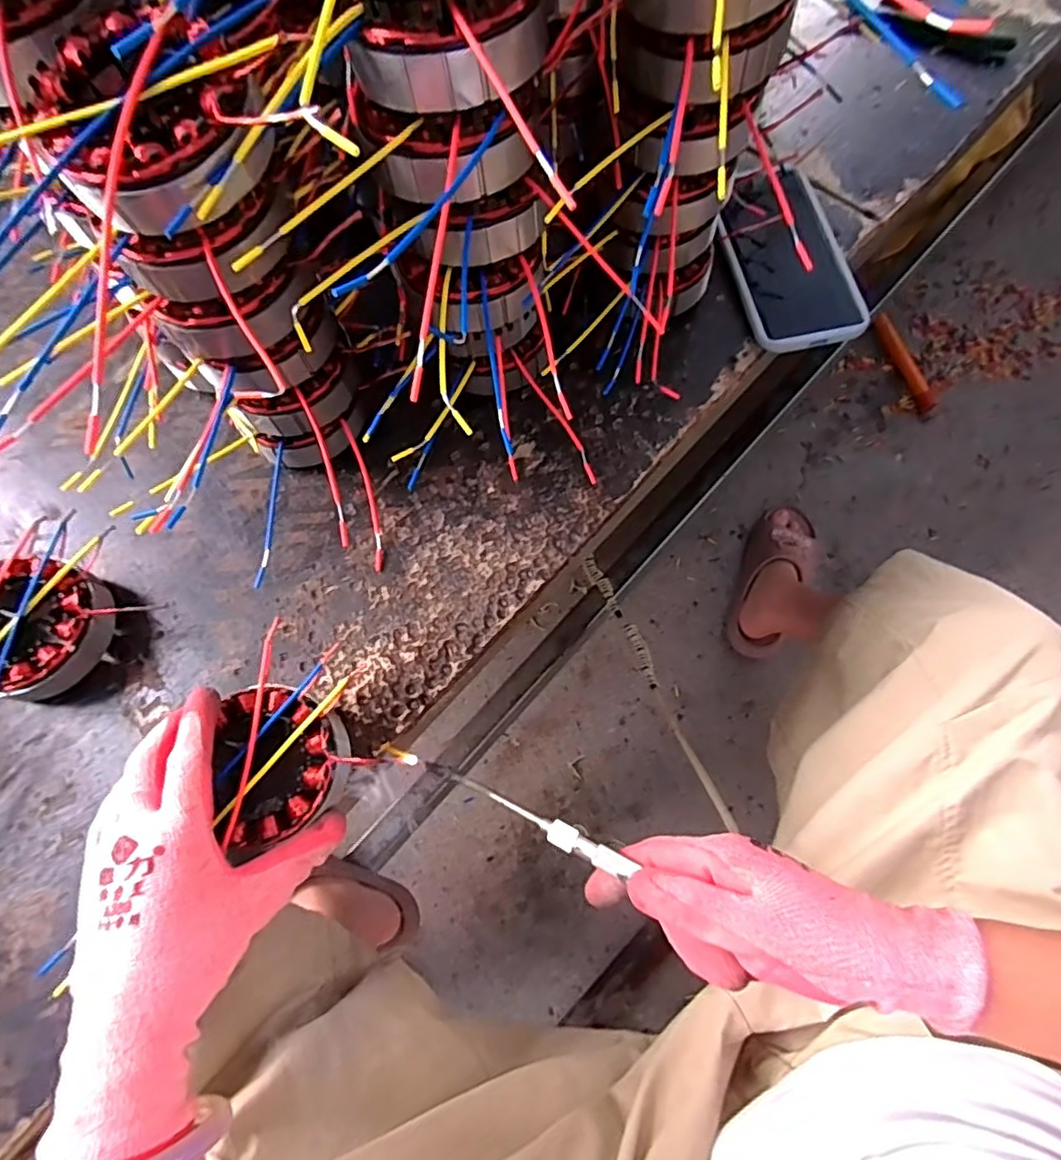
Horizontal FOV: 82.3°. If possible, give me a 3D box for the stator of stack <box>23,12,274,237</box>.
[{"bbox_3d":[-0.153,-0.183,0.243,0.079,0.044,0.085,-1,72,2],"label":"stator of stack"}]

